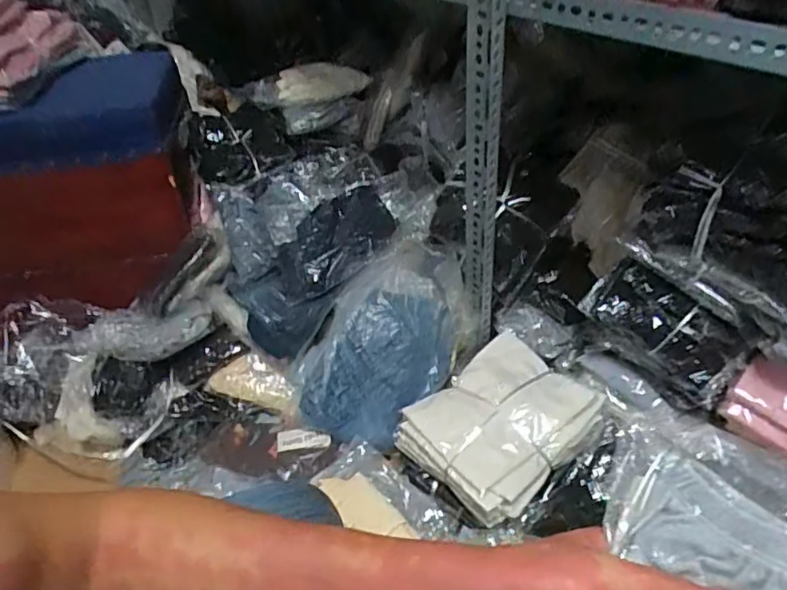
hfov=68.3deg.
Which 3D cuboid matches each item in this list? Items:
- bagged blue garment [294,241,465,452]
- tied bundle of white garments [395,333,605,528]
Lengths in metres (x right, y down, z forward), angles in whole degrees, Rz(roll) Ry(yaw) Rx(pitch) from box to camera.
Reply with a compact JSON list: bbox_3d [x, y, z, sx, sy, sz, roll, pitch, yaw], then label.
[{"bbox_3d":[-0.011,0.094,1.038,0.362,0.238,0.083,-46,8,-11],"label":"bagged blue garment"},{"bbox_3d":[0.174,0.206,0.947,0.270,0.074,0.236,-29,47,-25],"label":"tied bundle of white garments"}]

